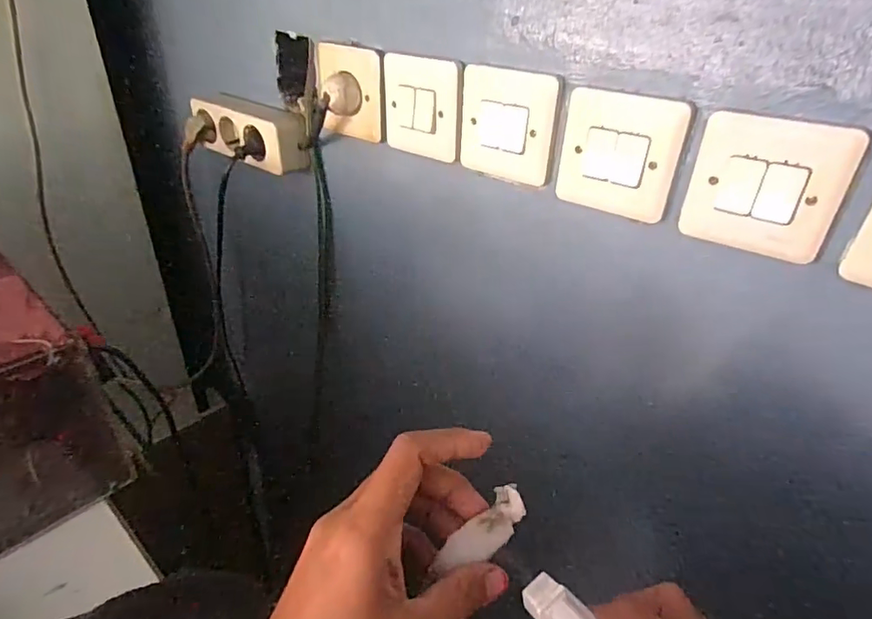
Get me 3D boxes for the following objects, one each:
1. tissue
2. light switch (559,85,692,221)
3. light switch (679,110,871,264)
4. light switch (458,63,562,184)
[{"bbox_3d":[0.022,0.105,0.243,0.051,0.016,0.015,-44,44,0],"label":"tissue"},{"bbox_3d":[0.124,-0.105,0.352,0.081,0.078,0.011,24,38,28],"label":"light switch"},{"bbox_3d":[0.195,-0.073,0.306,0.080,0.075,0.009,25,39,29],"label":"light switch"},{"bbox_3d":[0.054,-0.140,0.393,0.081,0.078,0.009,26,39,31],"label":"light switch"}]

